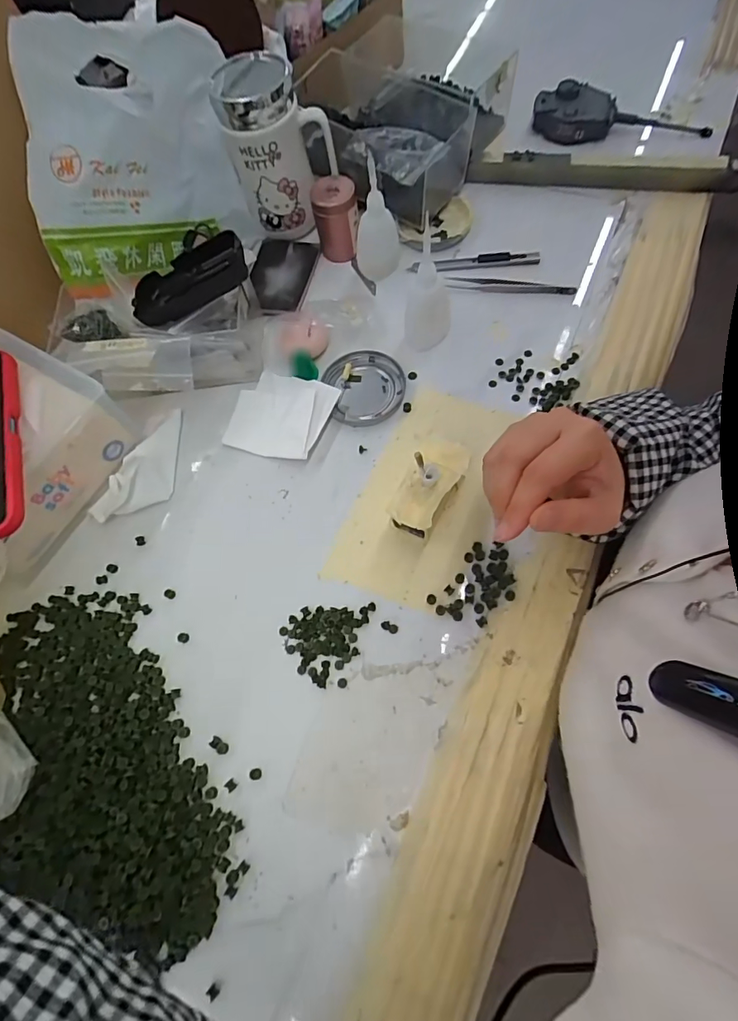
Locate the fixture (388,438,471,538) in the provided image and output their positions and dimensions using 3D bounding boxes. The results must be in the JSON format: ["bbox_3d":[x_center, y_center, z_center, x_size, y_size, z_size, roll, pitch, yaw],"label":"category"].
[{"bbox_3d":[0.048,-0.018,0.380,0.042,0.044,0.084,28,72,17],"label":"fixture"}]

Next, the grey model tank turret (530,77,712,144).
[{"bbox_3d":[0.282,-0.437,0.529,0.191,0.034,0.056,16,69,13],"label":"grey model tank turret"}]

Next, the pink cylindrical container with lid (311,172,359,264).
[{"bbox_3d":[-0.032,-0.303,0.488,0.045,0.061,0.039,-2,68,6],"label":"pink cylindrical container with lid"}]

